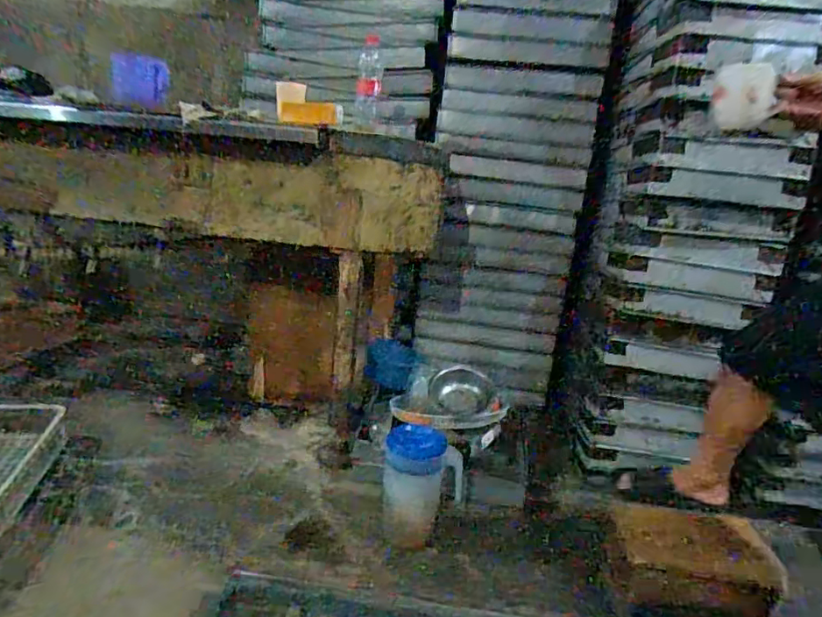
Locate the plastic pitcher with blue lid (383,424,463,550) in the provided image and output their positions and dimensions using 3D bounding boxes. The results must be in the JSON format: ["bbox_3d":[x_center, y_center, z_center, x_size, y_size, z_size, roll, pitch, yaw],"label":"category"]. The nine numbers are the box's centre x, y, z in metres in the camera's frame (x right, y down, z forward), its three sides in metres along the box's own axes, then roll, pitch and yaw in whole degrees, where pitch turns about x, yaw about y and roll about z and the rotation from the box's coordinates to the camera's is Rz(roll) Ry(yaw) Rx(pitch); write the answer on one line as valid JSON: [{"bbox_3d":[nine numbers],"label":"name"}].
[{"bbox_3d":[0.023,0.396,1.230,0.179,0.237,0.131,6,17,0],"label":"plastic pitcher with blue lid"}]

